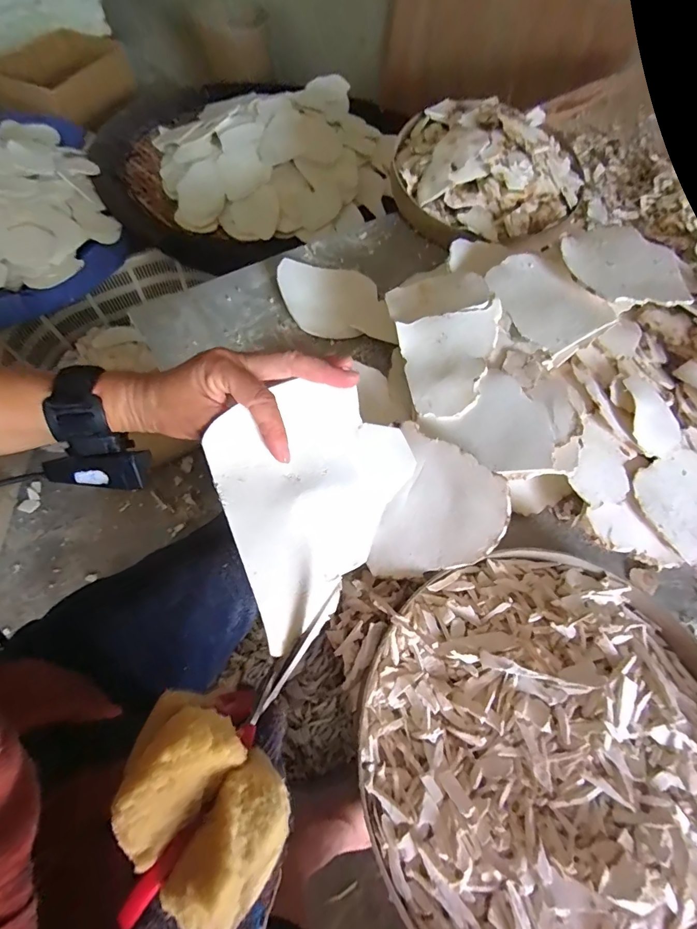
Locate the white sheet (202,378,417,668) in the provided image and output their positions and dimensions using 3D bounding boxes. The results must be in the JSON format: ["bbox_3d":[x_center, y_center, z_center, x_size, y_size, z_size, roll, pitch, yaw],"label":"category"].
[{"bbox_3d":[-0.035,0.016,0.285,0.129,0.007,0.164,38,64,-2],"label":"white sheet"}]

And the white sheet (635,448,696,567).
[{"bbox_3d":[0.353,0.042,0.434,0.103,0.008,0.105,-25,82,-17],"label":"white sheet"}]

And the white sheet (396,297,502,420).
[{"bbox_3d":[0.115,-0.109,0.435,0.109,0.023,0.120,-7,63,-5],"label":"white sheet"}]

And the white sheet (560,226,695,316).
[{"bbox_3d":[0.324,-0.238,0.494,0.134,0.018,0.141,-18,65,-11],"label":"white sheet"}]

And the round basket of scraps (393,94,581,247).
[{"bbox_3d":[0.210,-0.446,0.631,0.275,0.106,0.245,8,63,2],"label":"round basket of scraps"}]

